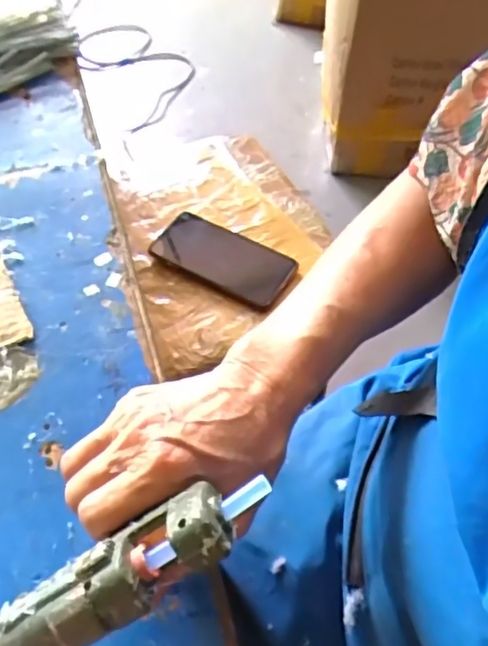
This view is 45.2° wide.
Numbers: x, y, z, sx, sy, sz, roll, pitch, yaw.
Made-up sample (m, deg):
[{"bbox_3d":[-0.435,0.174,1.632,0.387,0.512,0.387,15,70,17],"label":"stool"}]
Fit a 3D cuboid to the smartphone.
[{"bbox_3d":[-0.024,-0.084,0.707,0.174,0.014,0.083,26,60,16],"label":"smartphone"}]

